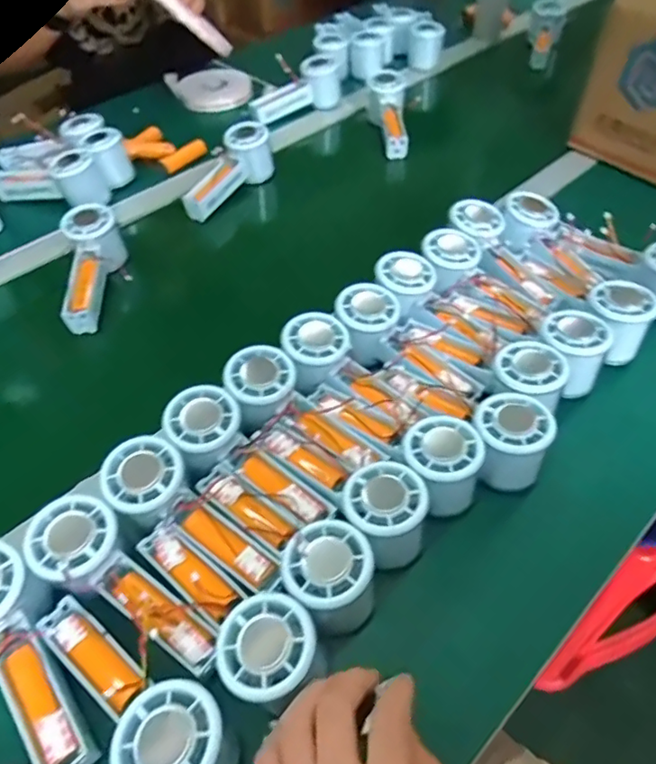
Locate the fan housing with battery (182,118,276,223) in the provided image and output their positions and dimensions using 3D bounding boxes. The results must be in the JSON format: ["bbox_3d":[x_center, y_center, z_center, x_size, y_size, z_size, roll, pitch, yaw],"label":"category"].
[{"bbox_3d":[-0.130,-0.268,0.716,0.051,0.070,0.147,31,72,24],"label":"fan housing with battery"}]

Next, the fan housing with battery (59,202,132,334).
[{"bbox_3d":[-0.258,-0.118,0.599,0.050,0.050,0.146,-1,67,1],"label":"fan housing with battery"}]

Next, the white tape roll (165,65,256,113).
[{"bbox_3d":[-0.194,-0.481,0.902,0.137,0.020,0.154,-9,51,-6],"label":"white tape roll"}]

